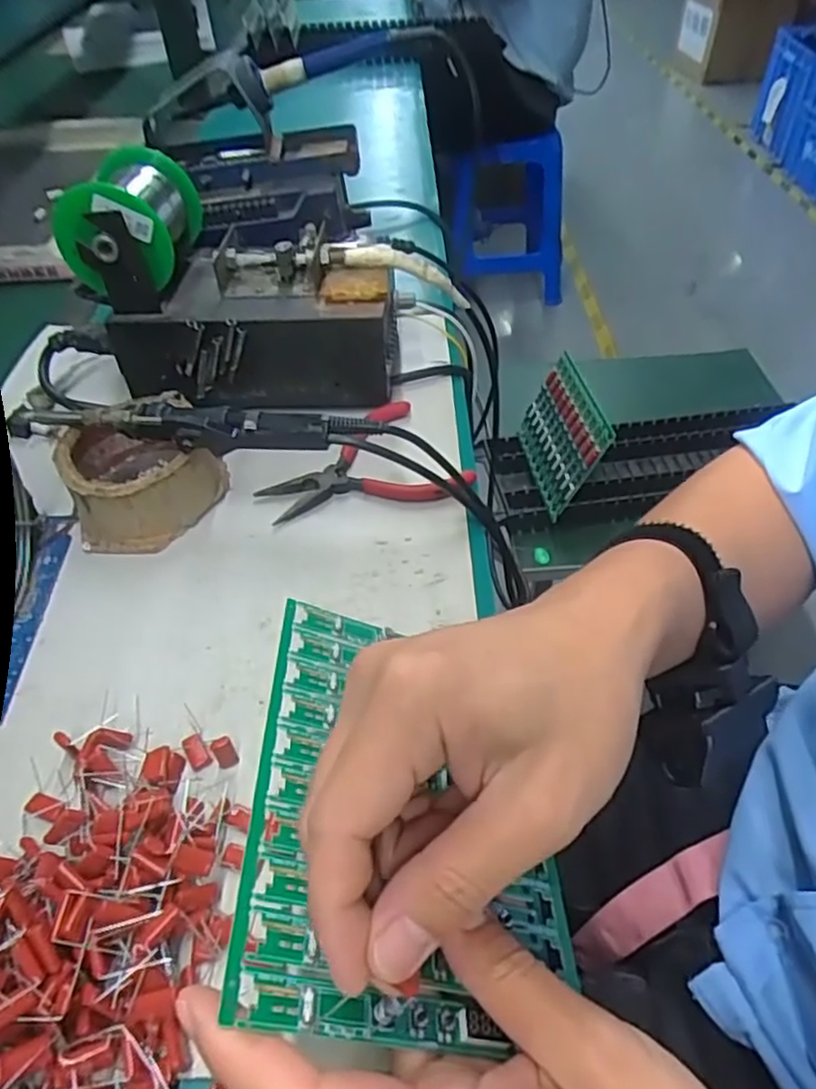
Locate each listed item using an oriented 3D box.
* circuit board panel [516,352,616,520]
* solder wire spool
[{"bbox_3d":[0.167,-0.119,0.758,0.009,0.118,0.152,10,44,-22],"label":"circuit board panel"},{"bbox_3d":[-0.177,-0.207,0.437,0.065,0.055,0.084,1,47,3],"label":"solder wire spool"}]

